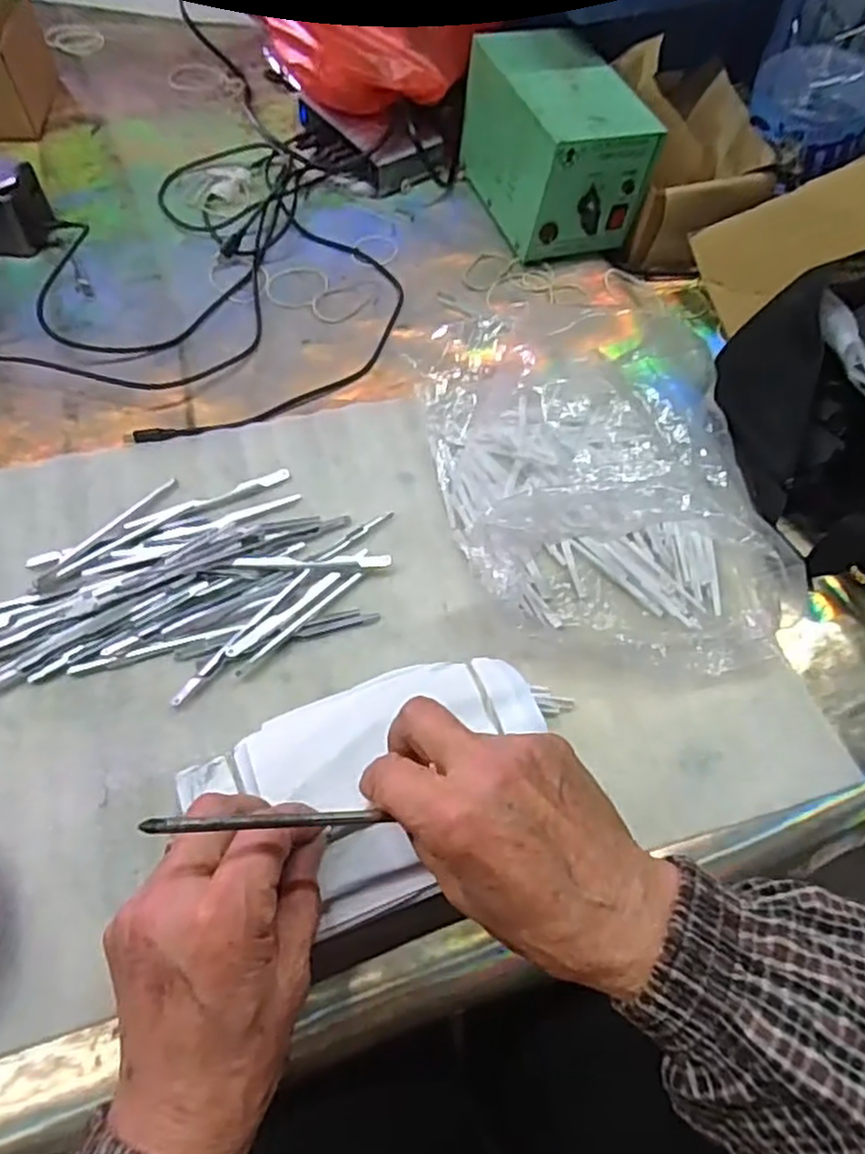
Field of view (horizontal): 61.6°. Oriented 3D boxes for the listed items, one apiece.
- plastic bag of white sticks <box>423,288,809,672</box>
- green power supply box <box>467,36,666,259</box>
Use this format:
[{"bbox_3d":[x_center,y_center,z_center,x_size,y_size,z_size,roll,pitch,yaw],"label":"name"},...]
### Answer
[{"bbox_3d":[0.092,-0.058,0.415,0.159,0.092,0.217,-8,59,-6],"label":"plastic bag of white sticks"},{"bbox_3d":[0.097,-0.344,0.580,0.097,0.105,0.157,-15,60,-11],"label":"green power supply box"}]

